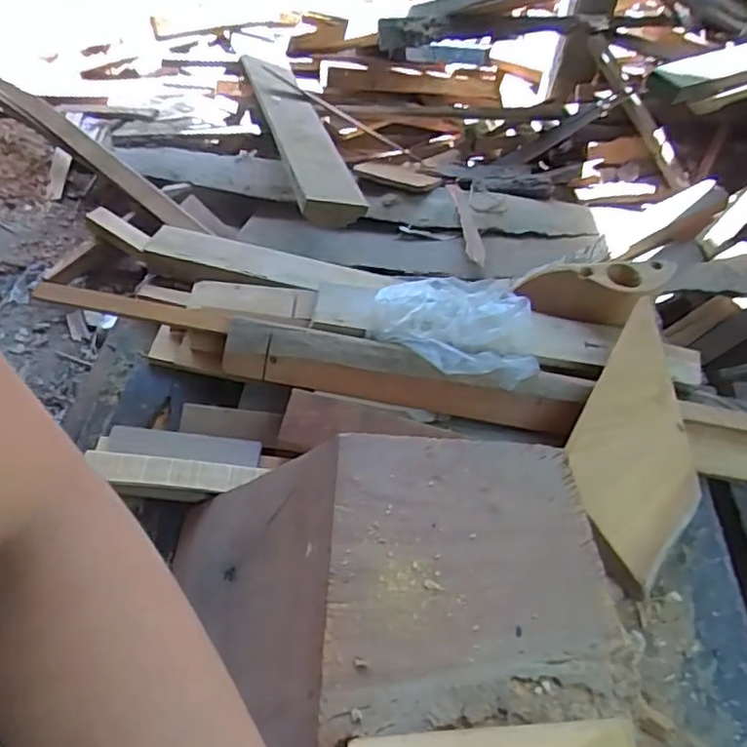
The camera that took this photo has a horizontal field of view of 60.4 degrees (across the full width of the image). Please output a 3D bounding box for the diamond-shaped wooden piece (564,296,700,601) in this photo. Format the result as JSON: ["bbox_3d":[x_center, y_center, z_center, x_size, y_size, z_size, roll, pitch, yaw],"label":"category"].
[{"bbox_3d":[0.253,0.062,0.598,0.130,0.020,0.241,37,65,-4],"label":"diamond-shaped wooden piece"}]

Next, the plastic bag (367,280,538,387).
[{"bbox_3d":[0.078,-0.053,0.627,0.155,0.037,0.113,7,52,2],"label":"plastic bag"}]

